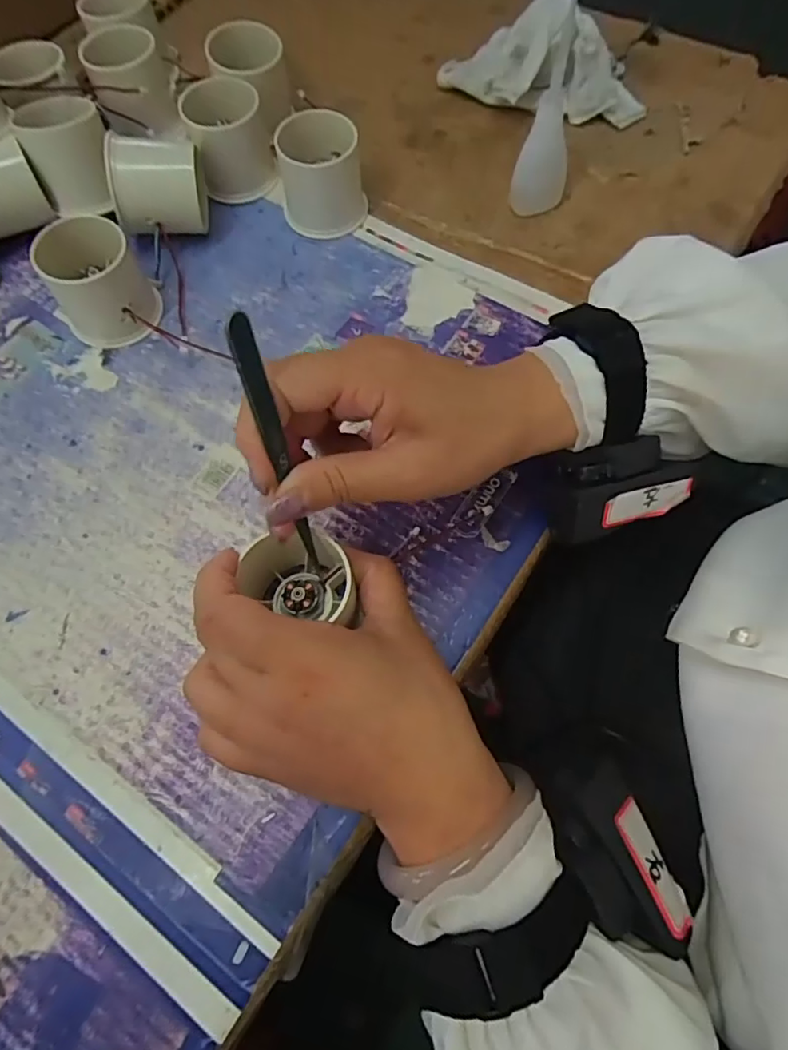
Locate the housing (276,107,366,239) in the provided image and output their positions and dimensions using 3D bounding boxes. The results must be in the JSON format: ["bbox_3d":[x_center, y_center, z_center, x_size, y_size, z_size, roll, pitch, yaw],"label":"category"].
[{"bbox_3d":[-0.046,-0.229,0.362,0.059,0.053,0.048,-21,68,-7],"label":"housing"}]

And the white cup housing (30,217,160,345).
[{"bbox_3d":[-0.175,-0.142,0.330,0.055,0.051,0.060,-1,67,2],"label":"white cup housing"}]

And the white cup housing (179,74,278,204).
[{"bbox_3d":[-0.109,-0.258,0.374,0.052,0.054,0.048,-10,67,-2],"label":"white cup housing"}]

